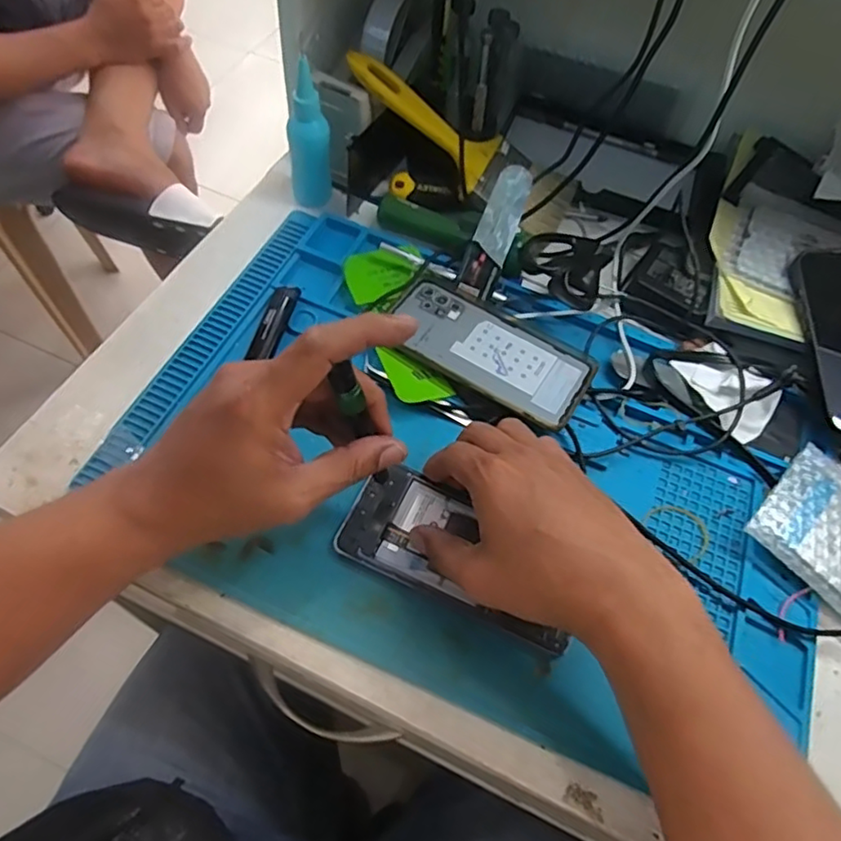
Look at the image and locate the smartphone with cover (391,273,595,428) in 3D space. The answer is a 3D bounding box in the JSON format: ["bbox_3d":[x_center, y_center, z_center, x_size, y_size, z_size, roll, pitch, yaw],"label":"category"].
[{"bbox_3d":[0.053,-0.056,0.466,0.156,0.013,0.081,32,61,13],"label":"smartphone with cover"}]

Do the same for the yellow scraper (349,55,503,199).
[{"bbox_3d":[0.000,-0.256,0.516,0.140,0.014,0.058,34,64,-13],"label":"yellow scraper"}]

